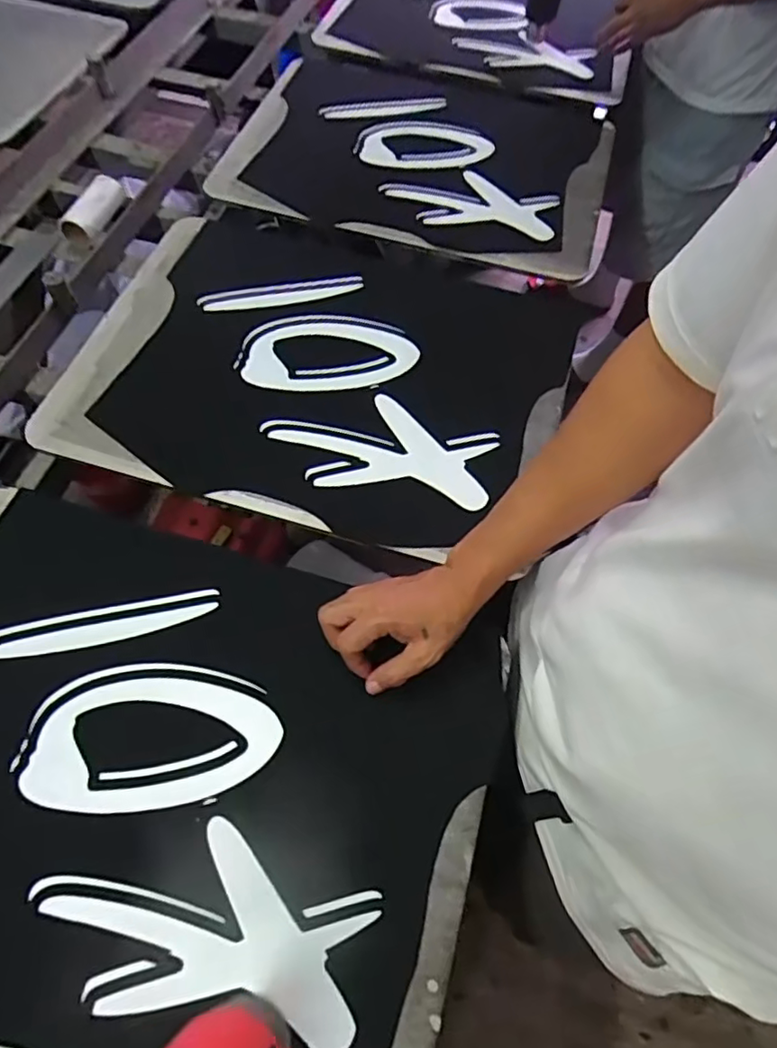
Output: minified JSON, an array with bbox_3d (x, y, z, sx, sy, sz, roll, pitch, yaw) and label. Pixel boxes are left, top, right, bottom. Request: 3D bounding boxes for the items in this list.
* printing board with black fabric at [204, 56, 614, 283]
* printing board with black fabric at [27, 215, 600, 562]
[{"bbox_3d":[0.049,-0.583,0.939,0.567,0.035,0.453,12,62,4],"label":"printing board with black fabric"},{"bbox_3d":[-0.074,-0.195,0.721,0.552,0.026,0.428,16,62,6],"label":"printing board with black fabric"}]

